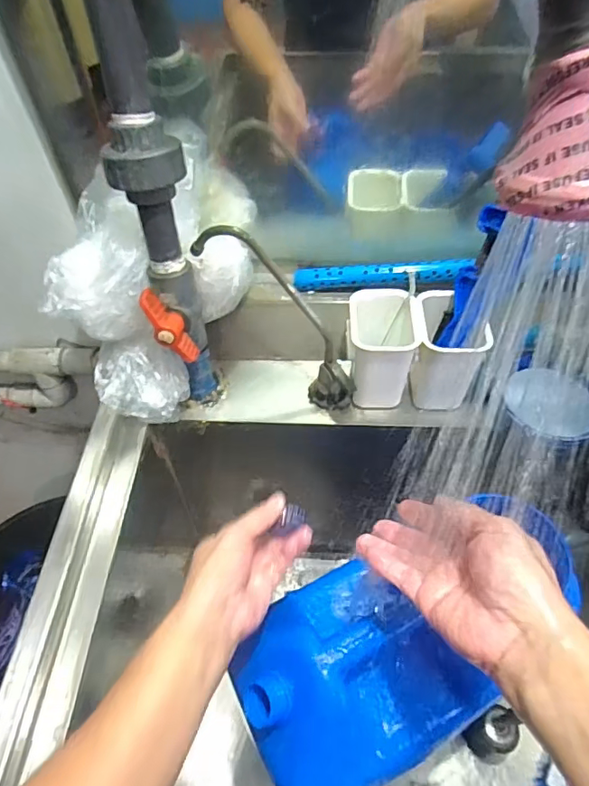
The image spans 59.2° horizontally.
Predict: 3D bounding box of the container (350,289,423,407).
[{"bbox_3d":[0.095,-0.047,0.565,0.070,0.091,0.084,1,51,2],"label":"container"}]

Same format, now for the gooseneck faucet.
[{"bbox_3d":[-0.008,-0.077,0.564,0.074,0.255,0.046,-7,42,39],"label":"gooseneck faucet"}]

